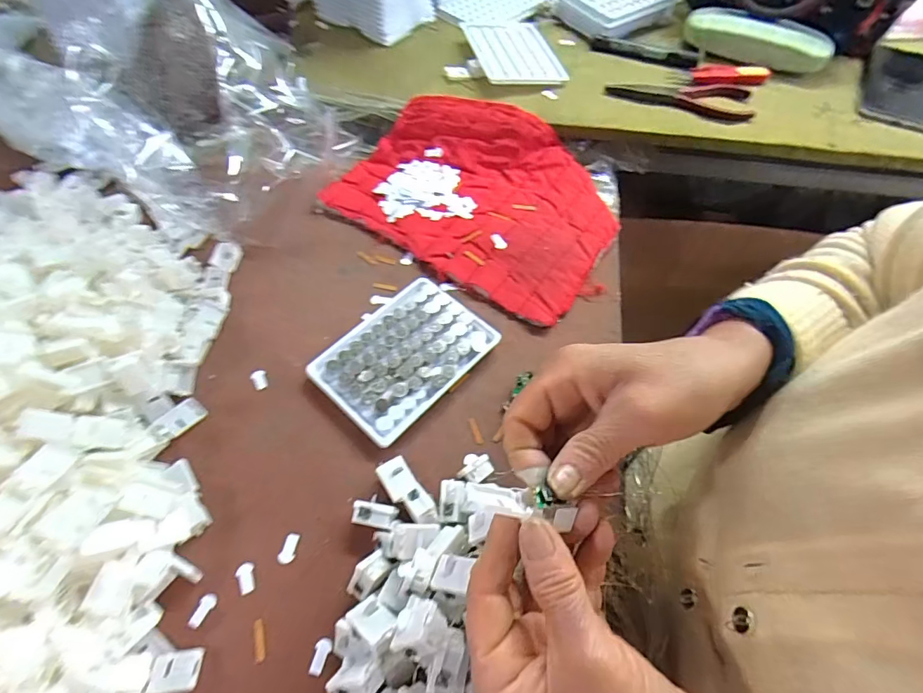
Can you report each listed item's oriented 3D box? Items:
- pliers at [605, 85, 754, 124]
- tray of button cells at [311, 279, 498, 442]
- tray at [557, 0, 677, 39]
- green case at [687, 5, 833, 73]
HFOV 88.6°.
[{"bbox_3d":[0.236,-0.266,0.520,0.152,0.014,0.059,8,58,4],"label":"pliers"},{"bbox_3d":[-0.047,0.005,0.386,0.098,0.013,0.131,39,66,19],"label":"tray of button cells"},{"bbox_3d":[0.200,-0.444,0.607,0.148,0.028,0.097,-33,64,-20],"label":"tray"},{"bbox_3d":[0.338,-0.356,0.547,0.158,0.032,0.057,33,63,18],"label":"green case"}]

